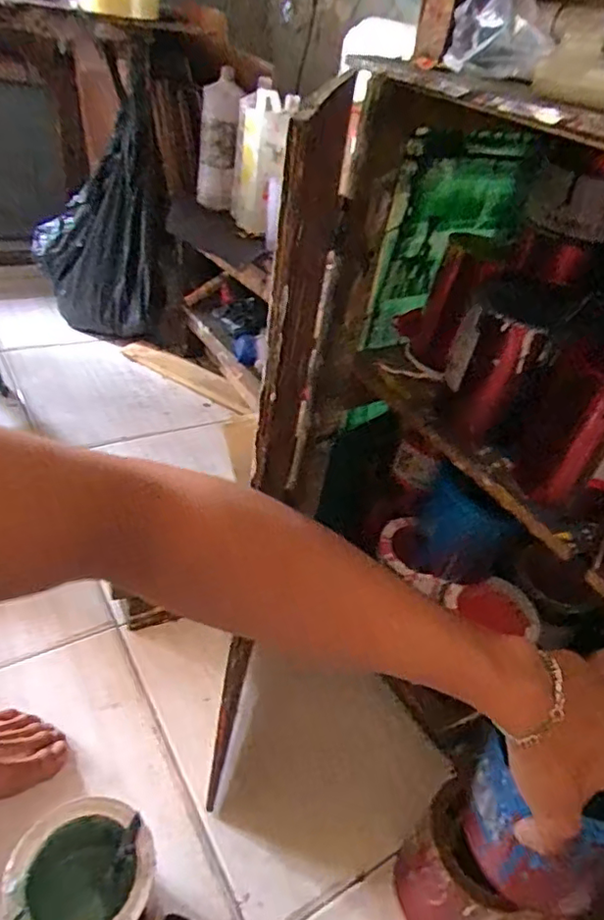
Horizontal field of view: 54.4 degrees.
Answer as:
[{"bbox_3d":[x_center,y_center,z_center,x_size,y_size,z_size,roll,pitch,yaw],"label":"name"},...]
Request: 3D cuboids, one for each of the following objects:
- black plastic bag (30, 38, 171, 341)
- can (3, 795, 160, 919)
[{"bbox_3d":[-0.458,-0.519,1.321,0.268,0.503,0.280,-10,41,-22],"label":"black plastic bag"},{"bbox_3d":[-0.188,0.373,0.504,0.124,0.142,0.105,24,40,20],"label":"can"}]

